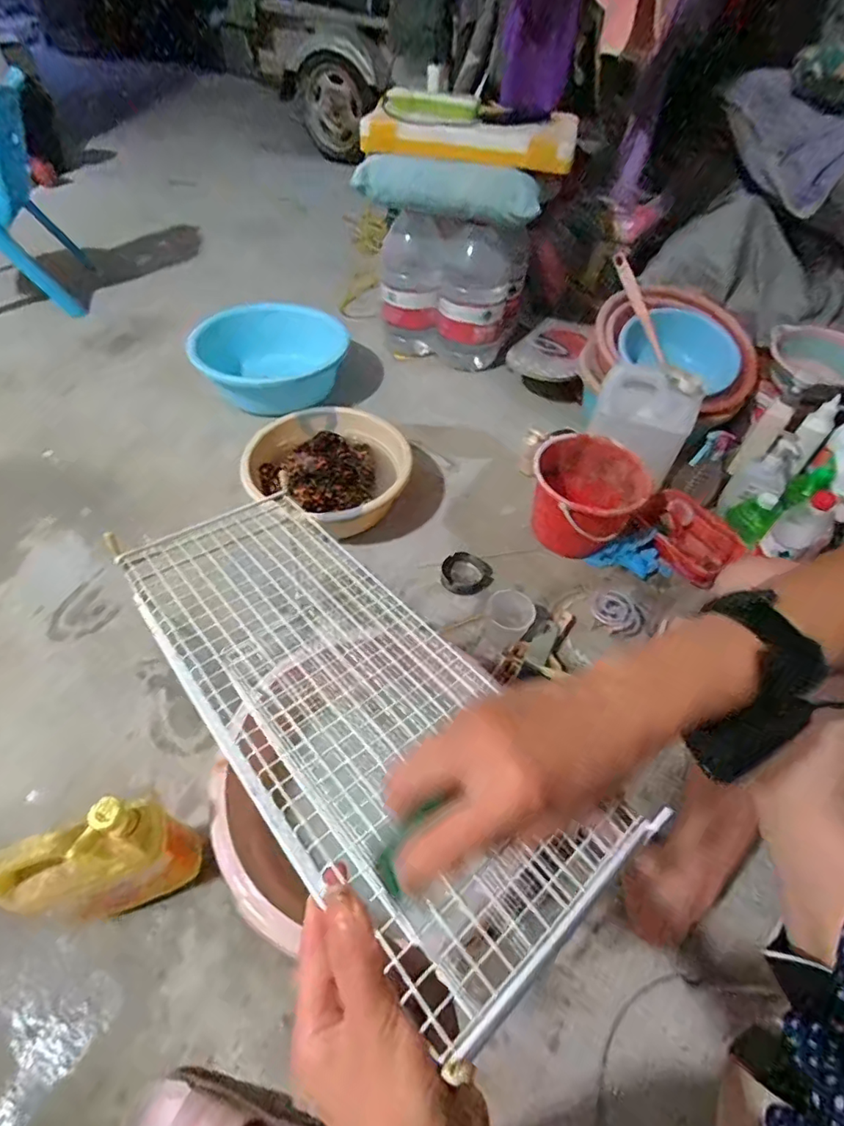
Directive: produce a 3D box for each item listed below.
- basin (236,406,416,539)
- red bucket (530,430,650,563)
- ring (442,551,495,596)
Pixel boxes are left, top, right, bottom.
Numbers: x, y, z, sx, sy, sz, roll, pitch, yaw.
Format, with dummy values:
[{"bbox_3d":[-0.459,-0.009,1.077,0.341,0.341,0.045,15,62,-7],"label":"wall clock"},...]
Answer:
[{"bbox_3d":[-0.196,-0.180,1.052,0.327,0.108,0.297,23,55,13],"label":"basin"},{"bbox_3d":[0.303,-0.122,1.007,0.198,0.164,0.205,1,51,-2],"label":"red bucket"},{"bbox_3d":[0.084,0.021,0.979,0.094,0.031,0.080,9,53,2],"label":"ring"}]

